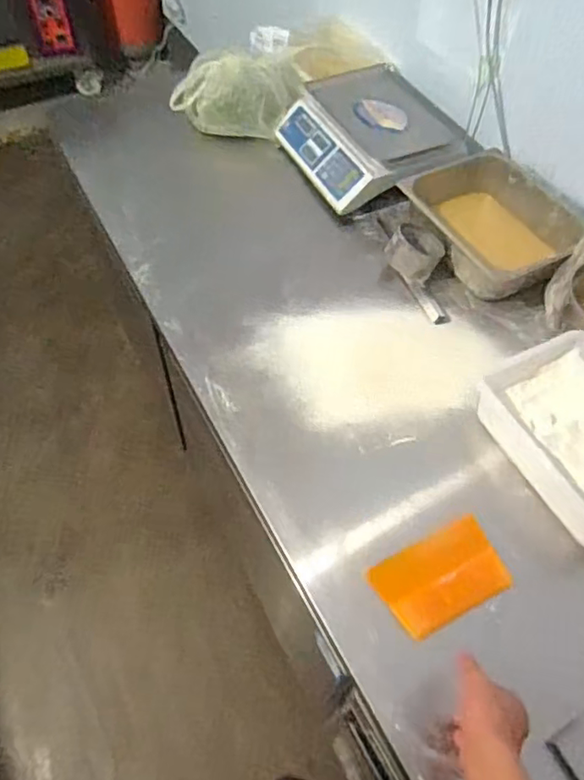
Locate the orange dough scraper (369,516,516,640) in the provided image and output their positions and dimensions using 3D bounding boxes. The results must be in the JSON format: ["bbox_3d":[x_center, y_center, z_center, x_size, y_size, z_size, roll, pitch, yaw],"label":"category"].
[{"bbox_3d":[0.210,0.259,0.818,0.180,0.011,0.111,-24,54,-18],"label":"orange dough scraper"}]

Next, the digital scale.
[{"bbox_3d":[0.181,-0.587,1.317,0.353,0.103,0.398,-21,59,-16],"label":"digital scale"}]

